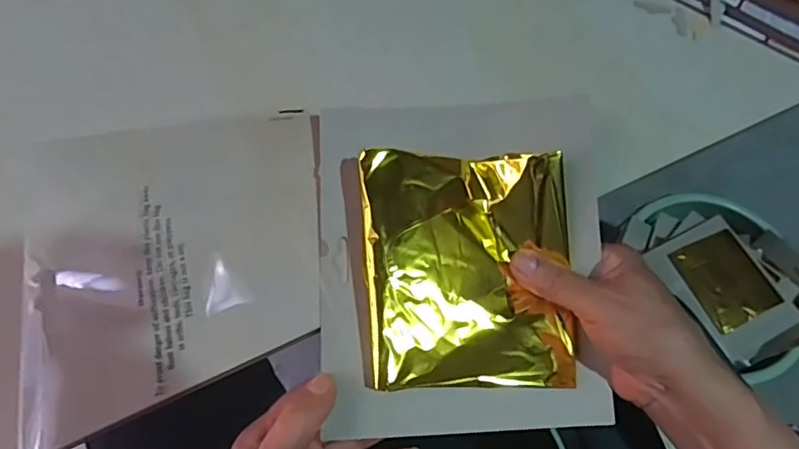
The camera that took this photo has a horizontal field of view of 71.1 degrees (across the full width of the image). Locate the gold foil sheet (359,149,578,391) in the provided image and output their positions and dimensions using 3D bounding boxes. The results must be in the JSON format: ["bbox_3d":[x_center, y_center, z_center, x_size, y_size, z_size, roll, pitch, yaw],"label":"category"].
[{"bbox_3d":[0.038,0.024,0.316,0.117,0.044,0.130,-4,67,-5],"label":"gold foil sheet"}]

